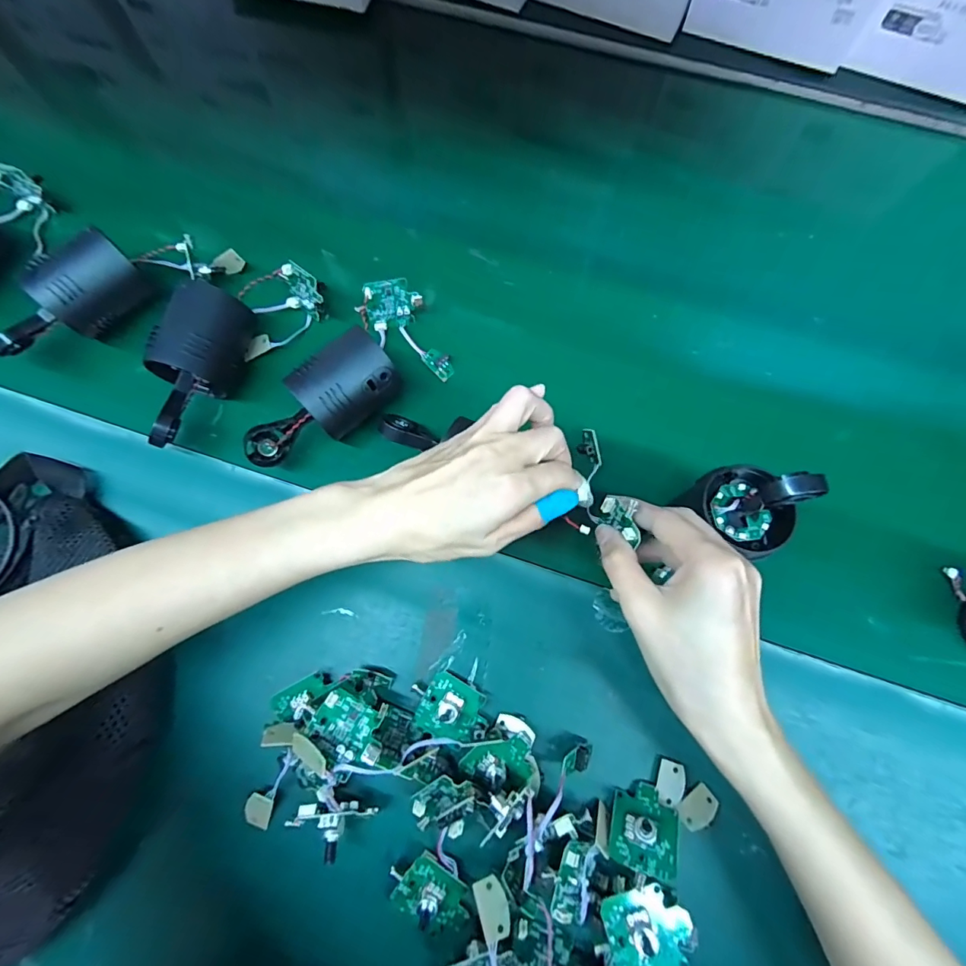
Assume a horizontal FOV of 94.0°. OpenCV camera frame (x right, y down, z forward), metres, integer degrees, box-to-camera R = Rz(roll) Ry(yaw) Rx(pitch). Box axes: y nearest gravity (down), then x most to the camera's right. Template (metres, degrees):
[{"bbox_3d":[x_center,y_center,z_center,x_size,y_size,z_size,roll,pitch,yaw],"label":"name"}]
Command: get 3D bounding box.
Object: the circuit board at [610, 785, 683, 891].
[{"bbox_3d":[0.095,0.201,0.261,0.038,0.010,0.042,11,50,20],"label":"circuit board"}]

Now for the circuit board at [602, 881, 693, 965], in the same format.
[{"bbox_3d":[0.088,0.237,0.237,0.043,0.013,0.036,-10,64,3],"label":"circuit board"}]

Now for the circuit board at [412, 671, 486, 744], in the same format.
[{"bbox_3d":[-0.021,0.143,0.282,0.035,0.017,0.036,28,76,5],"label":"circuit board"}]

